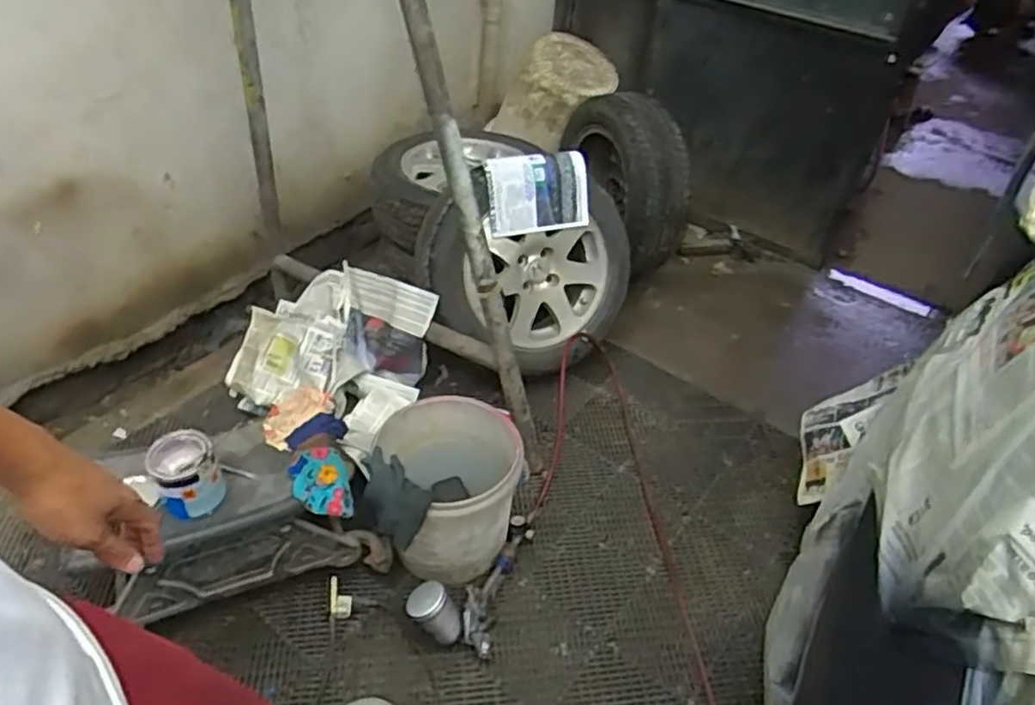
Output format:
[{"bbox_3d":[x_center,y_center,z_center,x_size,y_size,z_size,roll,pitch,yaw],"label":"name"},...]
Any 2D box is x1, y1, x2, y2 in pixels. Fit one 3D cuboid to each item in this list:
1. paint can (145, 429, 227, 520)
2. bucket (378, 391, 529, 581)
[{"bbox_3d":[-0.575,0.212,1.195,0.101,0.116,0.107,3,42,-3],"label":"paint can"},{"bbox_3d":[-0.137,0.290,1.427,0.270,0.269,0.274,3,42,-3],"label":"bucket"}]

